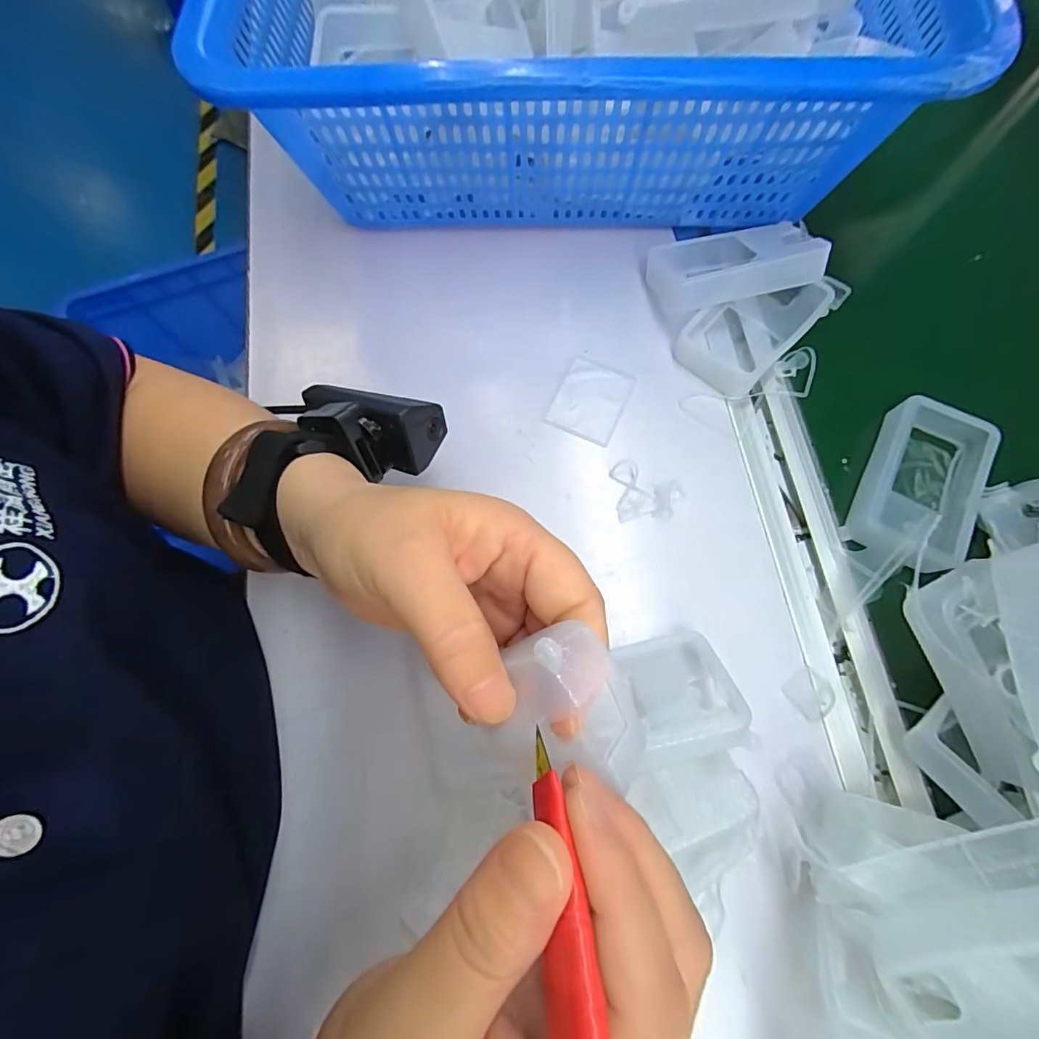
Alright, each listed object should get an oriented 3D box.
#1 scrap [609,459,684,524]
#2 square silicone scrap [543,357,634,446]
[{"bbox_3d":[0.074,-0.017,0.276,0.039,0.005,0.035,-3,74,2],"label":"scrap"},{"bbox_3d":[0.044,-0.074,0.295,0.041,0.004,0.051,24,77,9],"label":"square silicone scrap"}]

